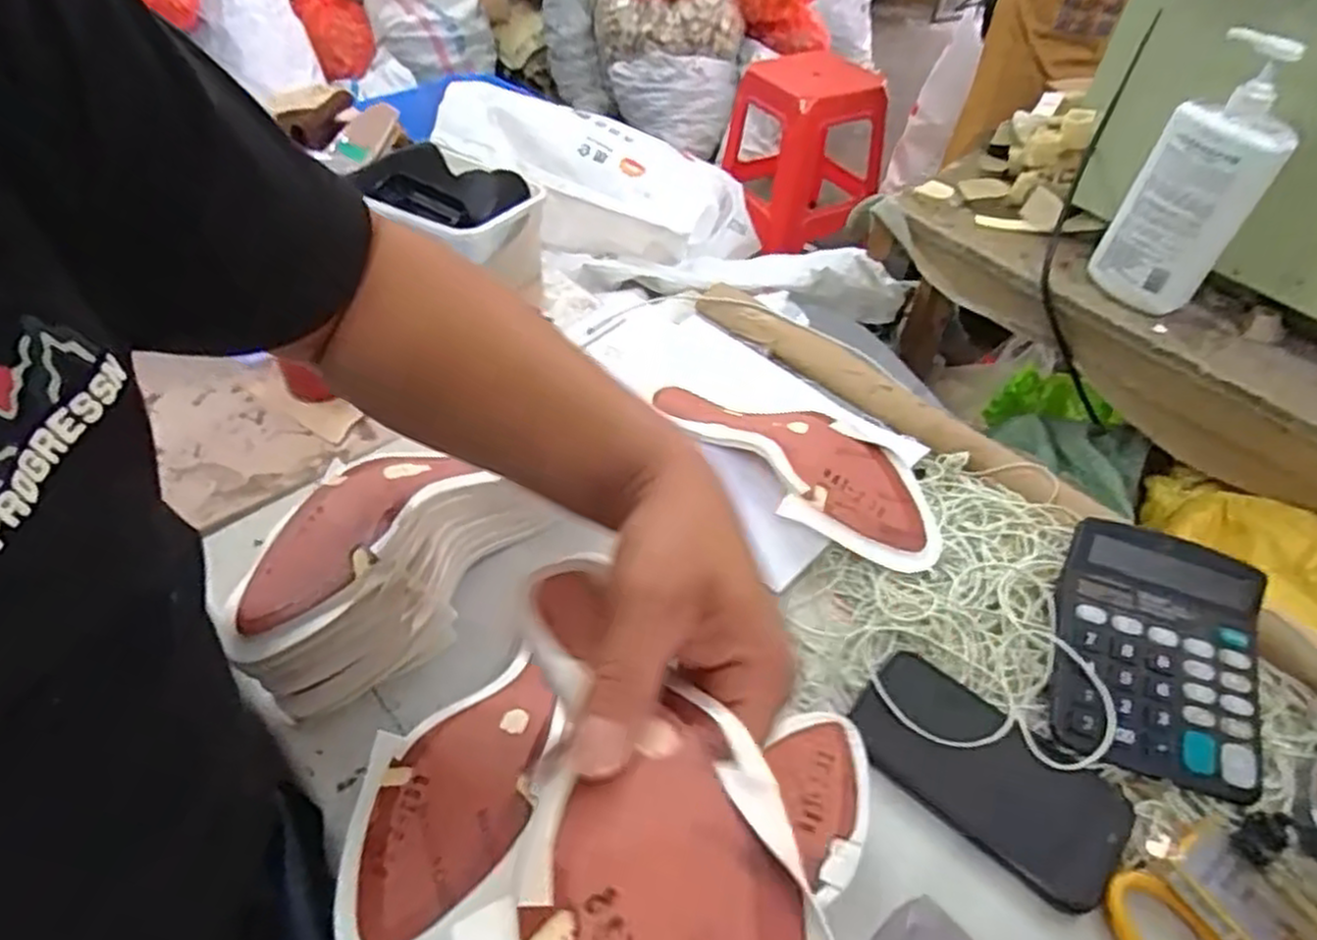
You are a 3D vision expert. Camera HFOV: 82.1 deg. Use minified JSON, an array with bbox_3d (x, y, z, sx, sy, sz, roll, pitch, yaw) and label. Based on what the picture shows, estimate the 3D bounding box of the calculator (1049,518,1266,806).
[{"bbox_3d":[0.301,0.109,0.452,0.115,0.019,0.144,16,67,5],"label":"calculator"}]

